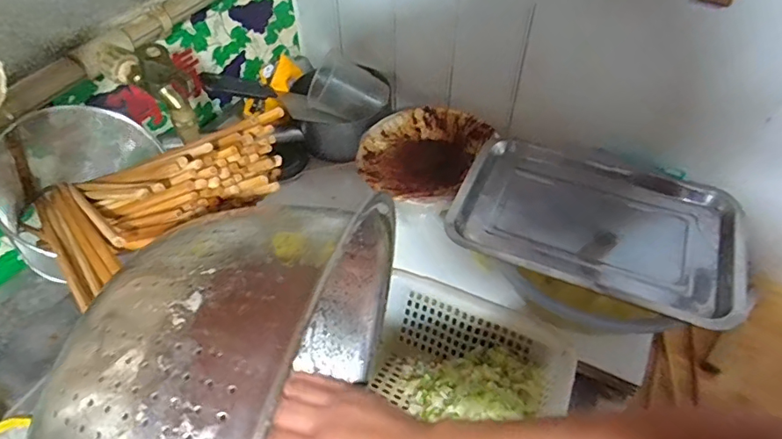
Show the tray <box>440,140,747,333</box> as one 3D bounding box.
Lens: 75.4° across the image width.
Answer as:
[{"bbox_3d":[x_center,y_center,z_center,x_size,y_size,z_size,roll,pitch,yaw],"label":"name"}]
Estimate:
[{"bbox_3d":[0.233,0.005,0.581,0.305,0.033,0.197,18,51,17],"label":"tray"}]

